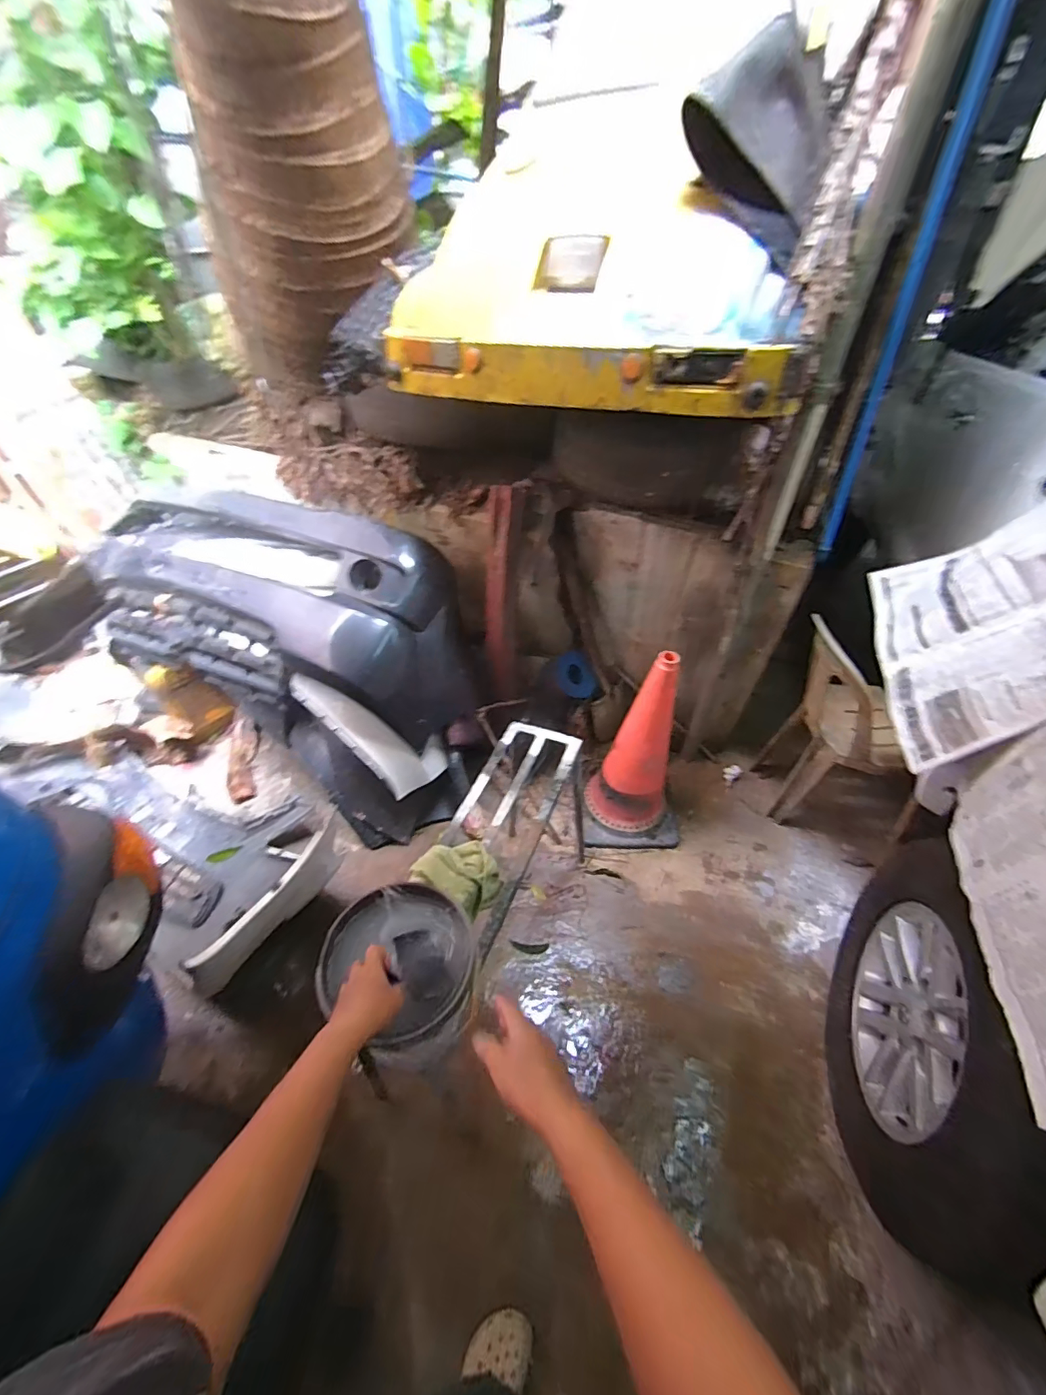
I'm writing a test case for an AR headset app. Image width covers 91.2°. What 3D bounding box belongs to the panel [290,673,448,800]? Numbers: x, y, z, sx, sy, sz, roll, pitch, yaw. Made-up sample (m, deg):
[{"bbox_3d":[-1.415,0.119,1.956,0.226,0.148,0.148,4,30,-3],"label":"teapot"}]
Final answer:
[{"bbox_3d":[-0.504,0.111,1.675,0.555,0.096,0.201,37,45,-11],"label":"panel"}]

